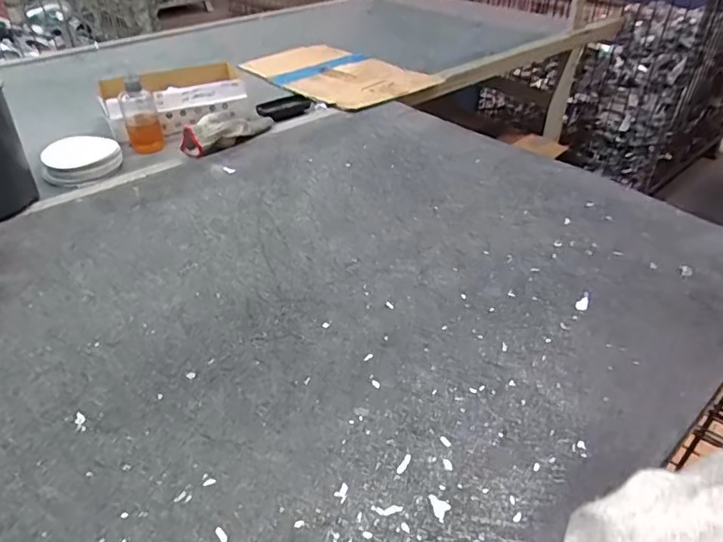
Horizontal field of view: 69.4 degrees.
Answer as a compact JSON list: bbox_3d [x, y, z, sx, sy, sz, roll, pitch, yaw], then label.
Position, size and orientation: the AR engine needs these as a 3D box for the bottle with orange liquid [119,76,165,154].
[{"bbox_3d":[-0.393,-0.280,0.927,0.049,0.106,0.045,14,40,17],"label":"bottle with orange liquid"}]

